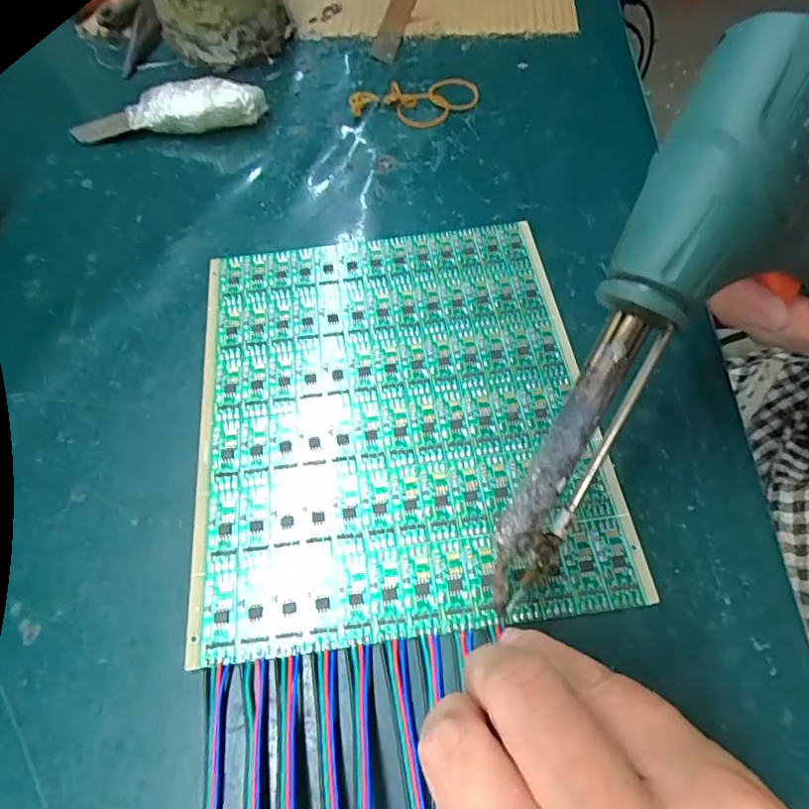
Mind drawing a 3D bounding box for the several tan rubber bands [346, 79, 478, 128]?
[{"bbox_3d":[0.008,-0.190,0.346,0.080,0.010,0.039,-10,60,-3],"label":"several tan rubber bands"}]

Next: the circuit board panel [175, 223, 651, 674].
[{"bbox_3d":[-0.005,-0.003,0.243,0.163,0.004,0.191,-8,60,-1],"label":"circuit board panel"}]

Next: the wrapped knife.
[{"bbox_3d":[-0.143,-0.177,0.336,0.118,0.026,0.022,-1,60,2],"label":"wrapped knife"}]

